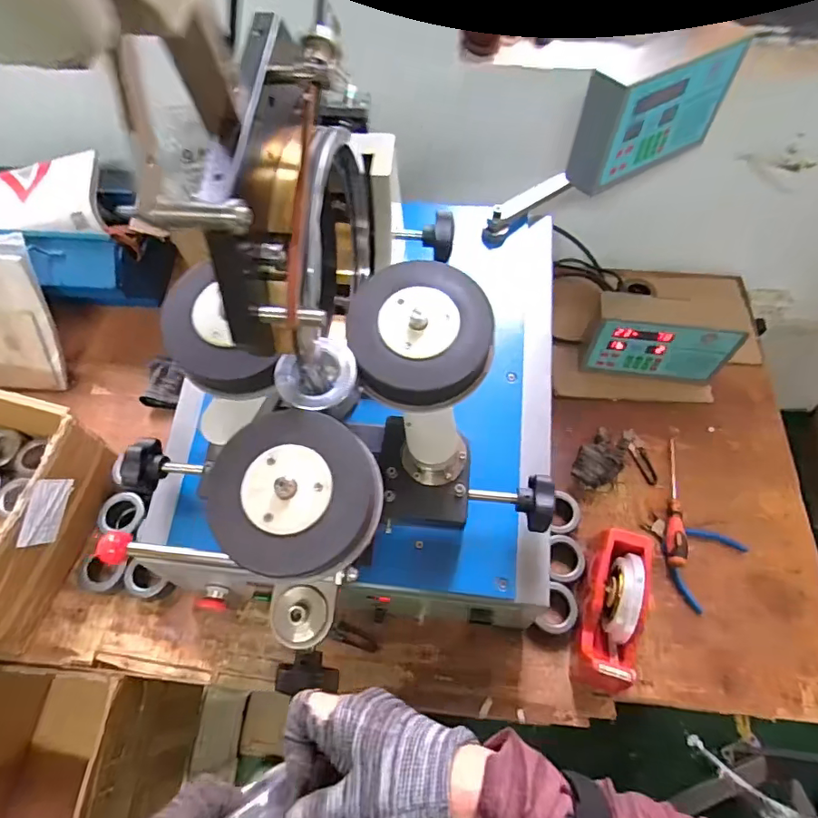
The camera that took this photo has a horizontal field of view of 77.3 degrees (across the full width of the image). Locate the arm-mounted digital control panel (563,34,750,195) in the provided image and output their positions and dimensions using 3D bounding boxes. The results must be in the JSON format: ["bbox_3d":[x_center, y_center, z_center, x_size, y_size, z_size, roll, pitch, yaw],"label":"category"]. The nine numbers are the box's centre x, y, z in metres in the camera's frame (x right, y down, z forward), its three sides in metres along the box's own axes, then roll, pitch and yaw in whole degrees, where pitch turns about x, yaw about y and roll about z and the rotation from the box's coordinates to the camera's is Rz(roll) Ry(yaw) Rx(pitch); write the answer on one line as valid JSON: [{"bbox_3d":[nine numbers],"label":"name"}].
[{"bbox_3d":[0.333,-0.400,0.691,0.223,0.135,0.058,-27,65,-12],"label":"arm-mounted digital control panel"}]

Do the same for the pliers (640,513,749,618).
[{"bbox_3d":[0.418,0.209,0.768,0.129,0.015,0.128,-41,68,-18],"label":"pliers"}]

